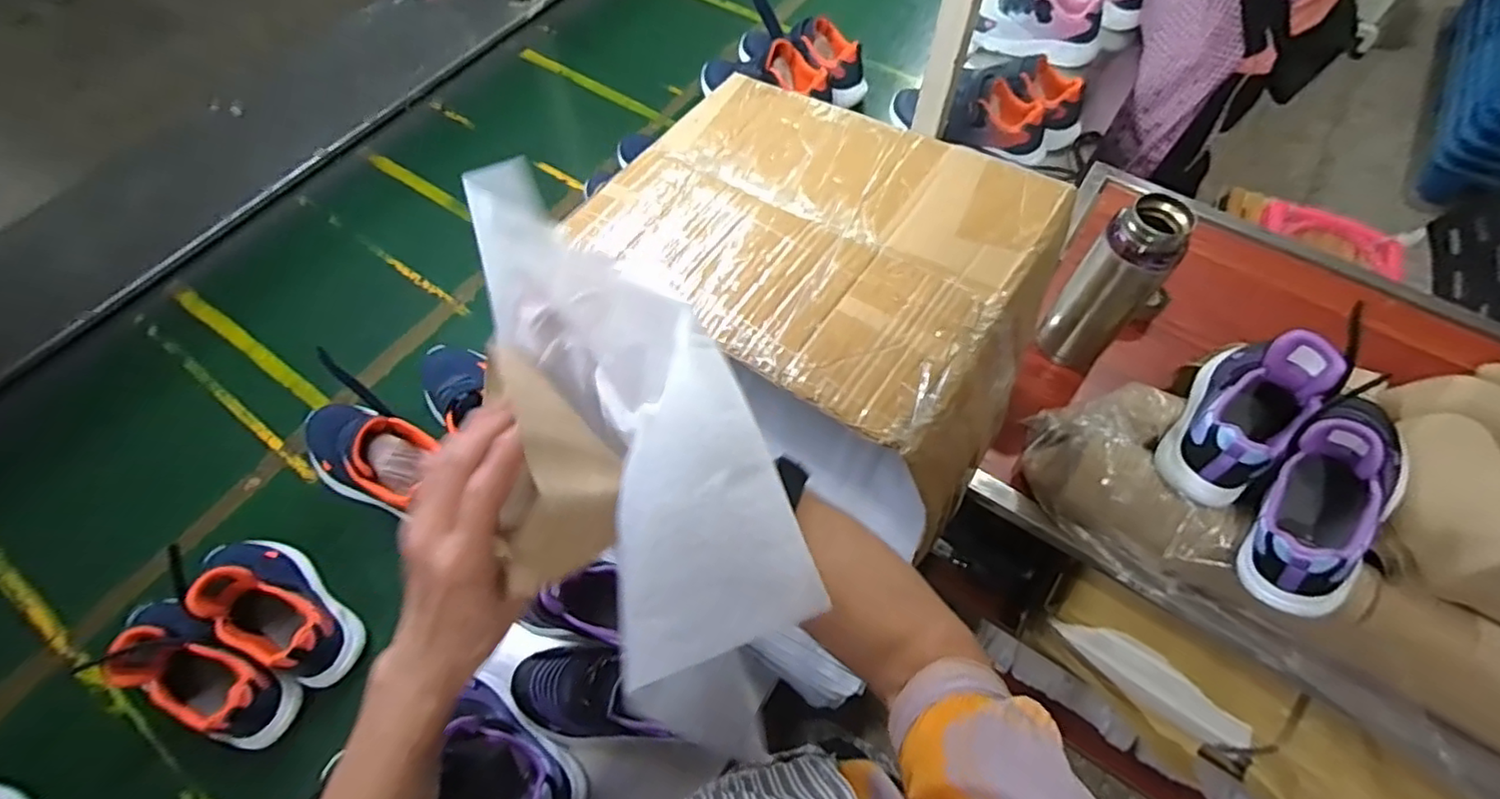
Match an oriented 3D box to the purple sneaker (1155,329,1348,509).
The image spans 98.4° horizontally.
[{"bbox_3d":[0.447,0.000,0.573,0.074,0.102,0.184,36,67,18],"label":"purple sneaker"}]

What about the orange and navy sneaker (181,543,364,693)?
[{"bbox_3d":[-0.486,0.201,0.646,0.187,0.119,0.067,35,66,17],"label":"orange and navy sneaker"}]

